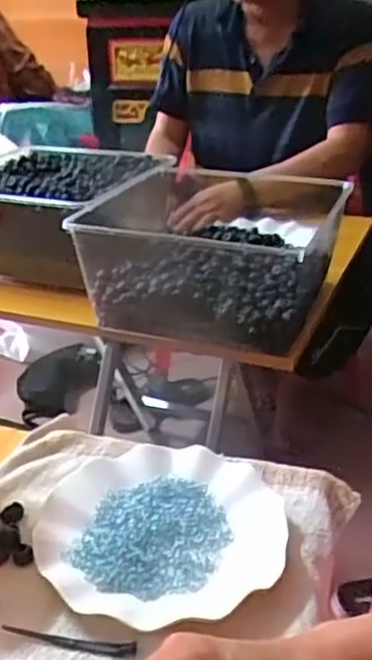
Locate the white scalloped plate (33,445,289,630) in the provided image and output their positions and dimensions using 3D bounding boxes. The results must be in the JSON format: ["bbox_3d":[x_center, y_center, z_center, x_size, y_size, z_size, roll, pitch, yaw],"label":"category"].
[{"bbox_3d":[-0.016,0.148,0.534,0.177,0.026,0.177,-1,26,1],"label":"white scalloped plate"}]

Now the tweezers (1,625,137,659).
[{"bbox_3d":[-0.077,0.202,0.448,0.089,0.005,0.011,3,26,10],"label":"tweezers"}]

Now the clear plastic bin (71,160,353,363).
[{"bbox_3d":[0.029,-0.092,0.909,0.302,0.145,0.282,8,27,20],"label":"clear plastic bin"}]

